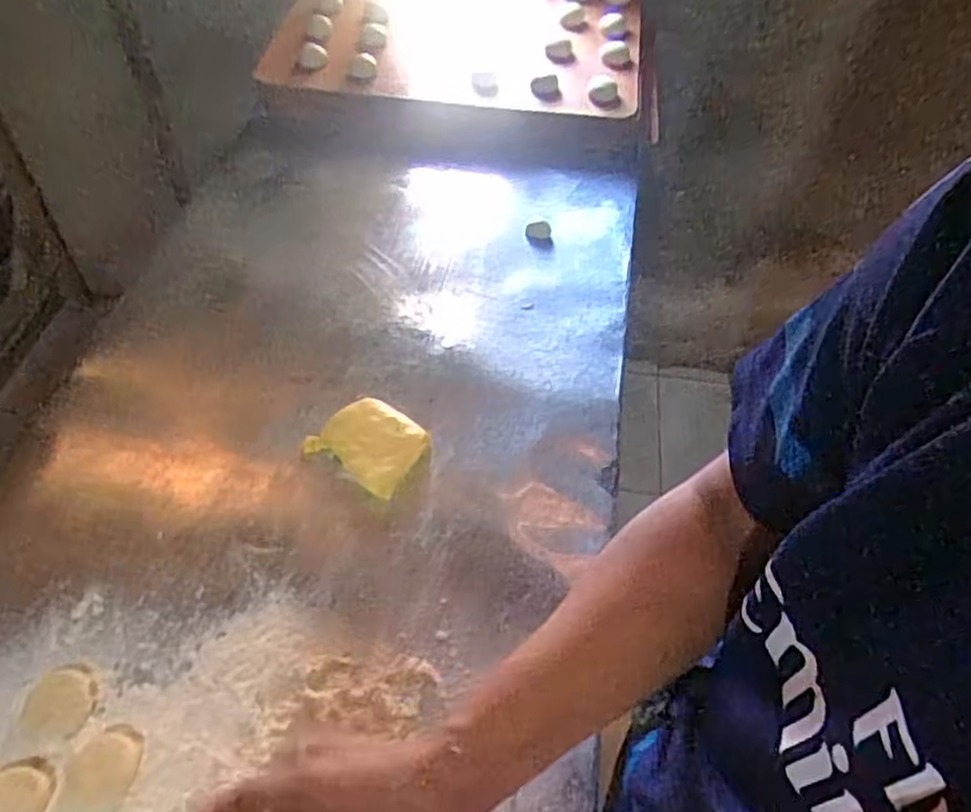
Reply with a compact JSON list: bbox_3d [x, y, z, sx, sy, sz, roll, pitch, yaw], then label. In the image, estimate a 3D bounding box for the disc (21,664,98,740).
[{"bbox_3d":[-0.358,0.247,0.607,0.057,0.006,0.058,3,51,-4],"label":"disc"}]

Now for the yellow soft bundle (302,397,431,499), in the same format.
[{"bbox_3d":[-0.120,0.037,0.769,0.108,0.027,0.089,29,54,17],"label":"yellow soft bundle"}]

